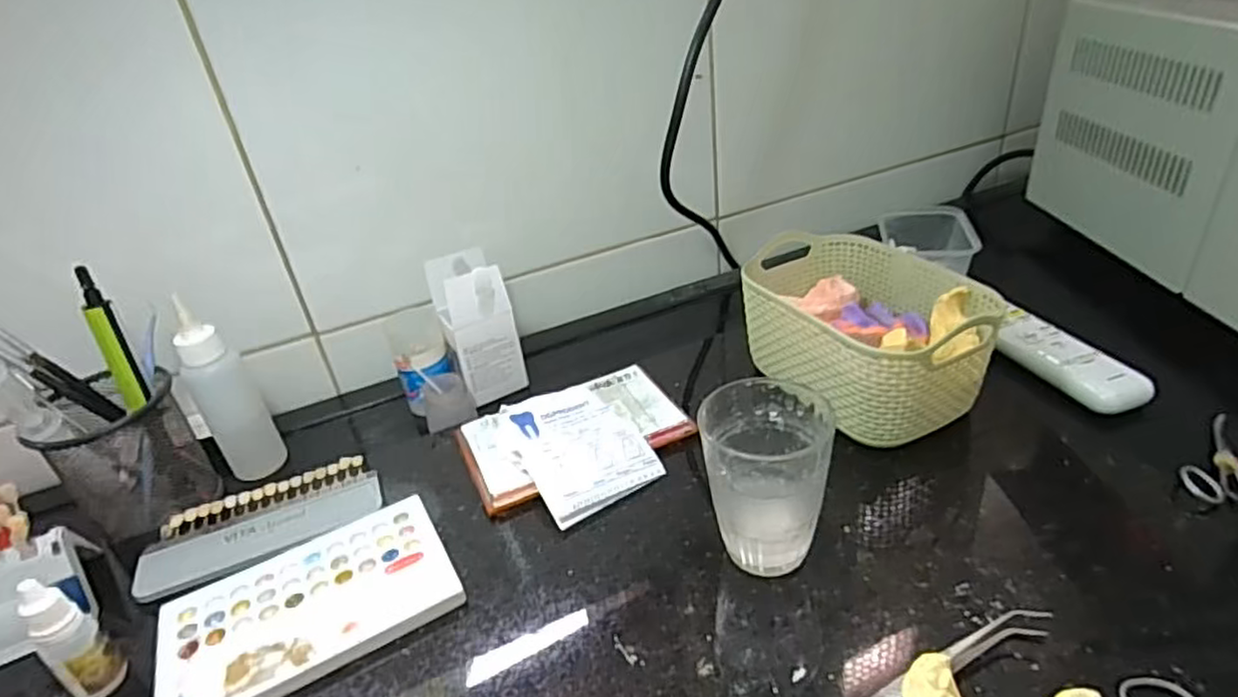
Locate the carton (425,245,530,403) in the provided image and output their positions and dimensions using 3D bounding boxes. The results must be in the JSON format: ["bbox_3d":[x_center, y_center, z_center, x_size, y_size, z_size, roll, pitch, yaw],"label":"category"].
[{"bbox_3d":[-0.119,-0.019,0.573,0.051,0.109,0.057,-22,35,-22],"label":"carton"}]

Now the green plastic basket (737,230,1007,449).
[{"bbox_3d":[0.178,-0.014,0.502,0.131,0.080,0.174,-18,34,-16],"label":"green plastic basket"}]

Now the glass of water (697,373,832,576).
[{"bbox_3d":[0.079,0.073,0.377,0.067,0.089,0.065,0,33,11],"label":"glass of water"}]

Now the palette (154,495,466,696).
[{"bbox_3d":[-0.175,0.145,0.391,0.153,0.010,0.095,-22,35,-22],"label":"palette"}]

